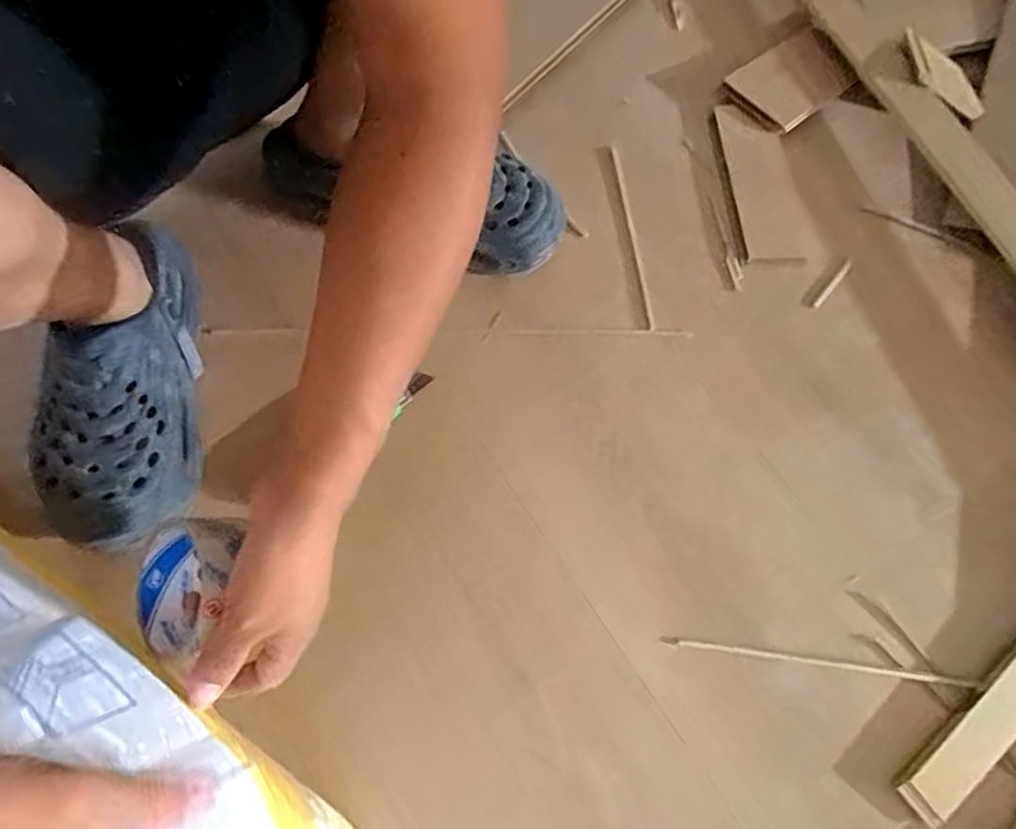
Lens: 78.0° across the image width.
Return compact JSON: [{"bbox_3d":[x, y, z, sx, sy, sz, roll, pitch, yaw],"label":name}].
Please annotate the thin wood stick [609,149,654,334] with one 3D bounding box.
[{"bbox_3d":[0.127,-0.187,0.648,0.008,0.004,0.222,-12,69,13],"label":"thin wood stick"}]

